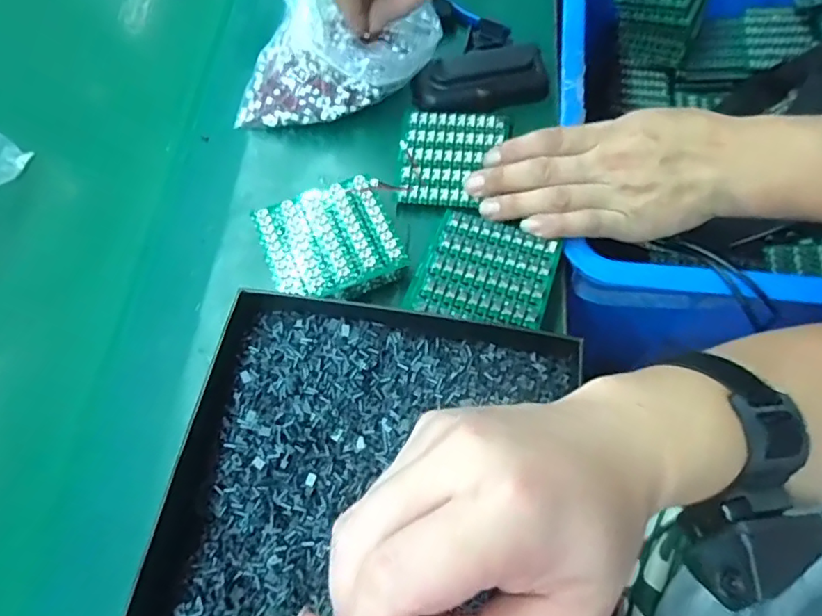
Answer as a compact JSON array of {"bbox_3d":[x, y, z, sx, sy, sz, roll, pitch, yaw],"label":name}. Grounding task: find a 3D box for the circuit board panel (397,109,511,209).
[{"bbox_3d":[0.030,-0.115,0.423,0.075,0.006,0.087,8,66,7],"label":"circuit board panel"}]

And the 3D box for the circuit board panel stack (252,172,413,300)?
[{"bbox_3d":[-0.055,-0.045,0.387,0.087,0.019,0.083,-18,66,-6],"label":"circuit board panel stack"}]

